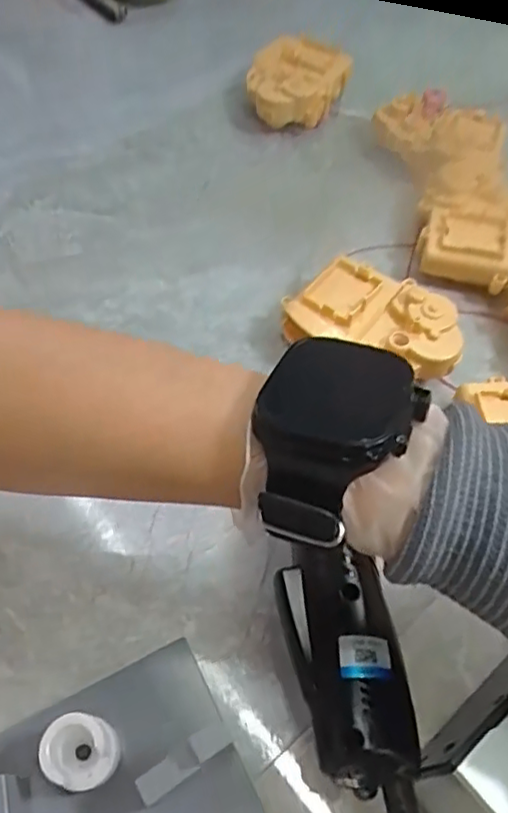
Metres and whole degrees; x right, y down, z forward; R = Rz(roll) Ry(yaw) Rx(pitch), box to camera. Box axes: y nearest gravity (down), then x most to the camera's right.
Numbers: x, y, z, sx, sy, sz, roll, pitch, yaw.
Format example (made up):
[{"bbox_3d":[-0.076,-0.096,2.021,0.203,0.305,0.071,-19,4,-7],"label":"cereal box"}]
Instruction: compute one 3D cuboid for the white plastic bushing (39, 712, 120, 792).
[{"bbox_3d":[-0.068,0.136,0.247,0.024,0.029,0.026,1,57,-1],"label":"white plastic bushing"}]

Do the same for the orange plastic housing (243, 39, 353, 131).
[{"bbox_3d":[0.037,-0.255,0.500,0.083,0.041,0.058,3,64,0],"label":"orange plastic housing"}]

